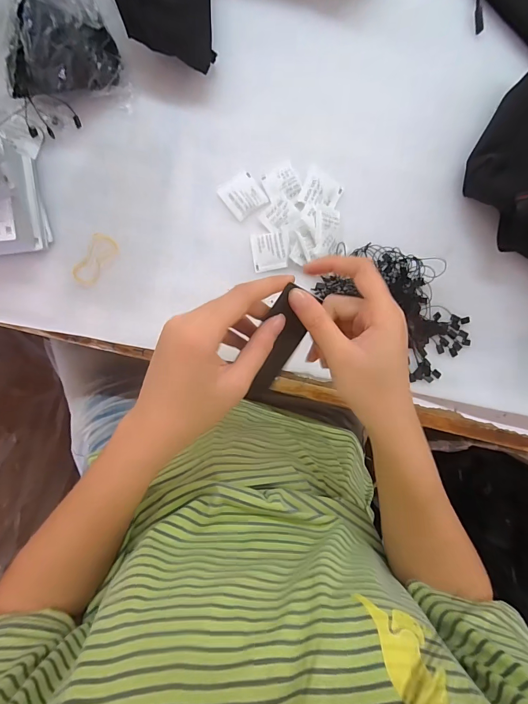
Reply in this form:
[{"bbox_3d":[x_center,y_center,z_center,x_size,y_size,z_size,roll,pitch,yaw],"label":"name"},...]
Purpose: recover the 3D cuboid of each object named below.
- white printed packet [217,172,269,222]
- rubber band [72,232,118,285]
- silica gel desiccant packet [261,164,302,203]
[{"bbox_3d":[-0.023,-0.169,0.381,0.042,0.004,0.040,-37,95,-4],"label":"white printed packet"},{"bbox_3d":[-0.172,-0.094,0.361,0.028,0.004,0.055,31,88,-6],"label":"rubber band"},{"bbox_3d":[0.020,-0.180,0.381,0.038,0.004,0.039,-25,94,-5],"label":"silica gel desiccant packet"}]

